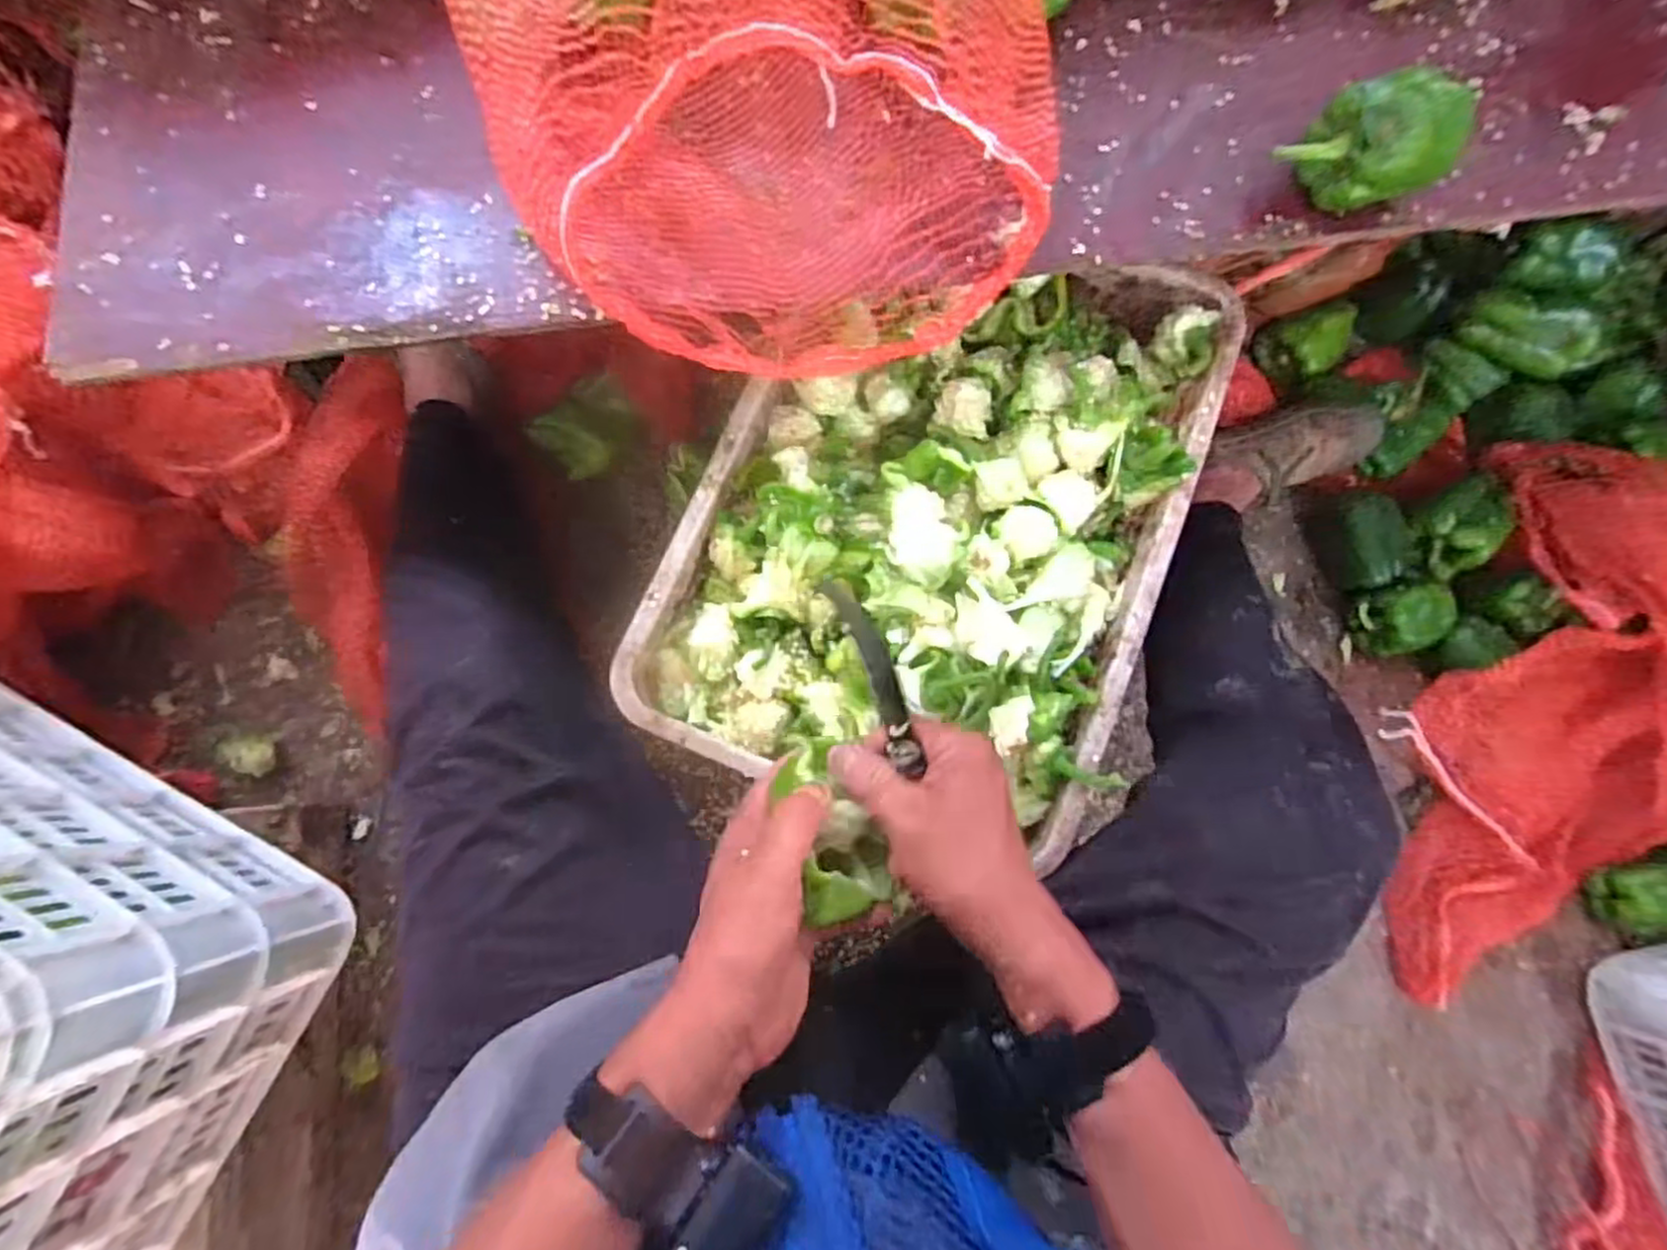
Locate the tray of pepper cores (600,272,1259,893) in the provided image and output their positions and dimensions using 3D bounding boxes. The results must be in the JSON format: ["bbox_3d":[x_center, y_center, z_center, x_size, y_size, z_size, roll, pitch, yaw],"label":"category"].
[{"bbox_3d":[0.094,-0.105,0.583,0.354,0.091,0.506,23,80,4],"label":"tray of pepper cores"}]

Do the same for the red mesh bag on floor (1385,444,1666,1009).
[{"bbox_3d":[0.778,0.109,0.770,0.352,0.106,0.629,33,93,7],"label":"red mesh bag on floor"}]

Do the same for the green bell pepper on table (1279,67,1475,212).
[{"bbox_3d":[0.380,-0.339,0.512,0.104,0.072,0.068,-16,79,-4],"label":"green bell pepper on table"}]

